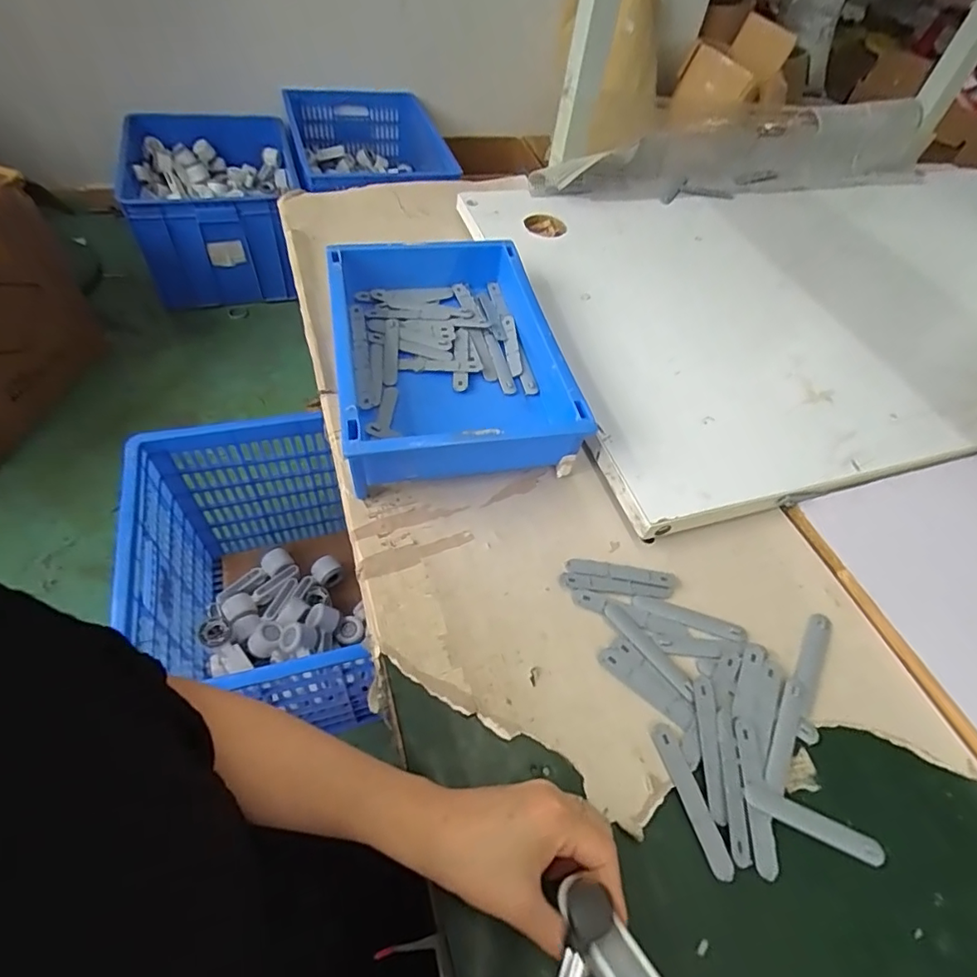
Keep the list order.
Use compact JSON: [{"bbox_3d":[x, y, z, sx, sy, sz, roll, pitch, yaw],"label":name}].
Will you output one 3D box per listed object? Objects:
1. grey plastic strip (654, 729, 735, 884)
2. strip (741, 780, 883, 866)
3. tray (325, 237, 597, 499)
[{"bbox_3d":[0.141,0.214,0.367,0.016,0.004,0.094,-12,56,-14],"label":"grey plastic strip"},{"bbox_3d":[0.221,0.228,0.362,0.092,0.005,0.017,21,55,10],"label":"strip"},{"bbox_3d":[-0.047,-0.138,0.551,0.222,0.093,0.300,-6,58,-11],"label":"tray"}]

